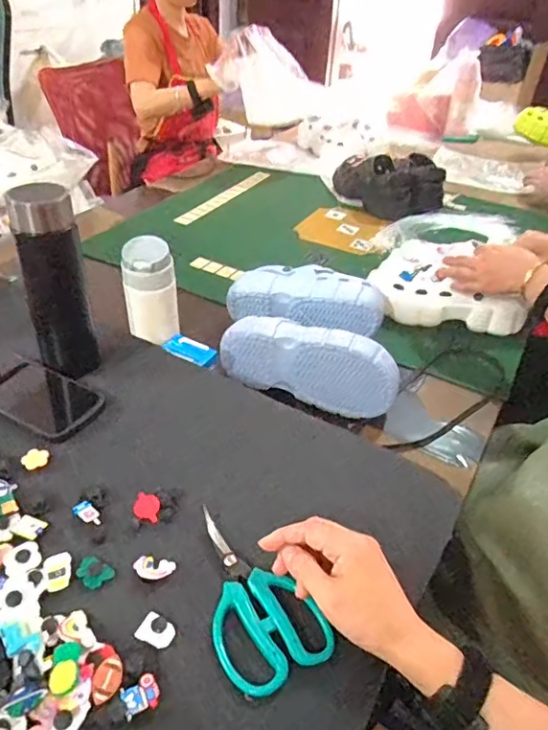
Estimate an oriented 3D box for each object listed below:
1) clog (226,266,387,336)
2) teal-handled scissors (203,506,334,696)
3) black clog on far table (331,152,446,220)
[{"bbox_3d":[0.051,-0.097,0.893,0.251,0.107,0.089,18,39,17],"label":"clog"},{"bbox_3d":[-0.024,0.176,0.428,0.076,0.011,0.146,-18,43,-30],"label":"teal-handled scissors"},{"bbox_3d":[0.298,-0.473,1.427,0.282,0.120,0.153,7,37,2],"label":"black clog on far table"}]

